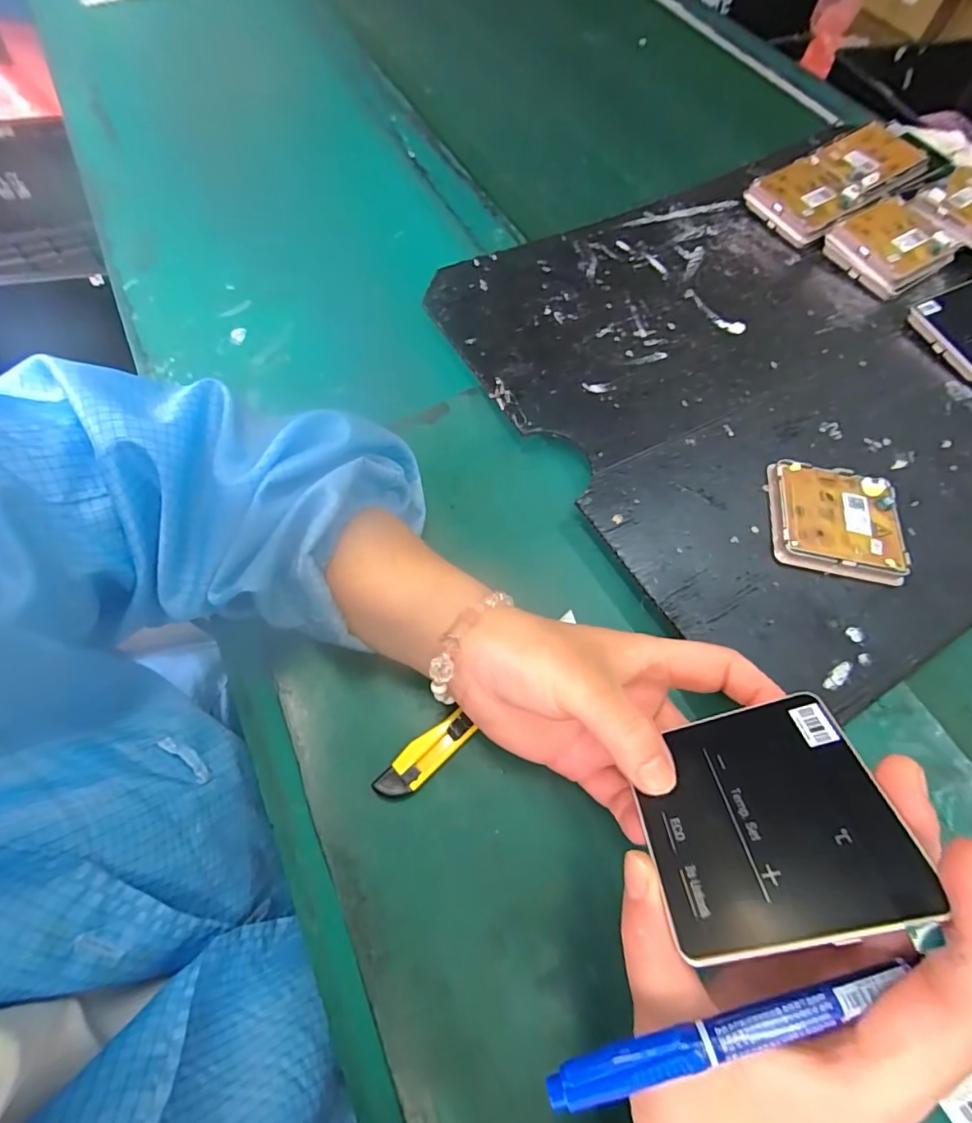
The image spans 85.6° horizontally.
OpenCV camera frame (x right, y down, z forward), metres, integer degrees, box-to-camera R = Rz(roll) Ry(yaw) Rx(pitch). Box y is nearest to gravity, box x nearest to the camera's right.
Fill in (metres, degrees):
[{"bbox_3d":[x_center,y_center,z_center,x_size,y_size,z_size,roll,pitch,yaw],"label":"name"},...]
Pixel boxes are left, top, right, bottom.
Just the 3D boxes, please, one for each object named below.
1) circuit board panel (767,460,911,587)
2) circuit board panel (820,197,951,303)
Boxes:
[{"bbox_3d":[0.222,-0.028,0.334,0.077,0.013,0.078,10,63,3],"label":"circuit board panel"},{"bbox_3d":[0.343,-0.266,0.447,0.081,0.029,0.076,-26,67,-14],"label":"circuit board panel"}]

